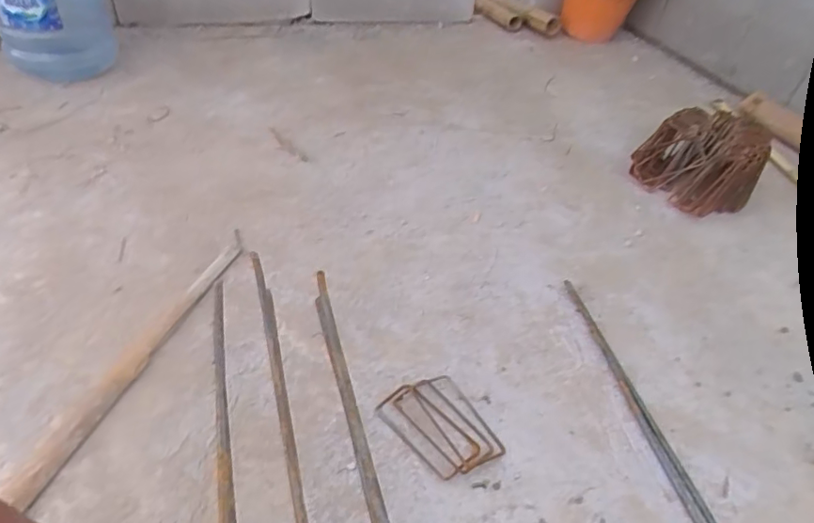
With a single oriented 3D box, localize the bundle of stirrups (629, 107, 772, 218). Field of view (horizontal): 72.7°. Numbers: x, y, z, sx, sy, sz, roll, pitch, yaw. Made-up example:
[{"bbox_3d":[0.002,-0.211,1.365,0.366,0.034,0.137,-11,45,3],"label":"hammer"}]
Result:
[{"bbox_3d":[0.645,-0.225,1.229,0.256,0.169,0.181,28,46,23],"label":"bundle of stirrups"}]

